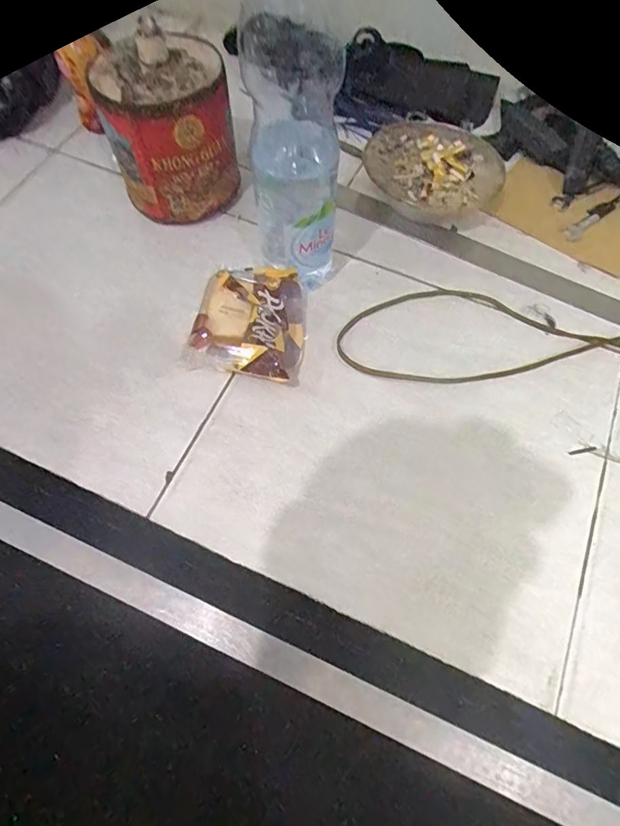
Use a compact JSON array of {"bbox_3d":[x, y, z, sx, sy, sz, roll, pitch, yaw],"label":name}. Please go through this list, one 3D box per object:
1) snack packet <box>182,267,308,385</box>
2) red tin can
[{"bbox_3d":[-0.067,-0.104,0.542,0.126,0.043,0.135,8,65,3],"label":"snack packet"},{"bbox_3d":[-0.167,-0.344,0.592,0.146,0.164,0.118,-24,68,-12],"label":"red tin can"}]

